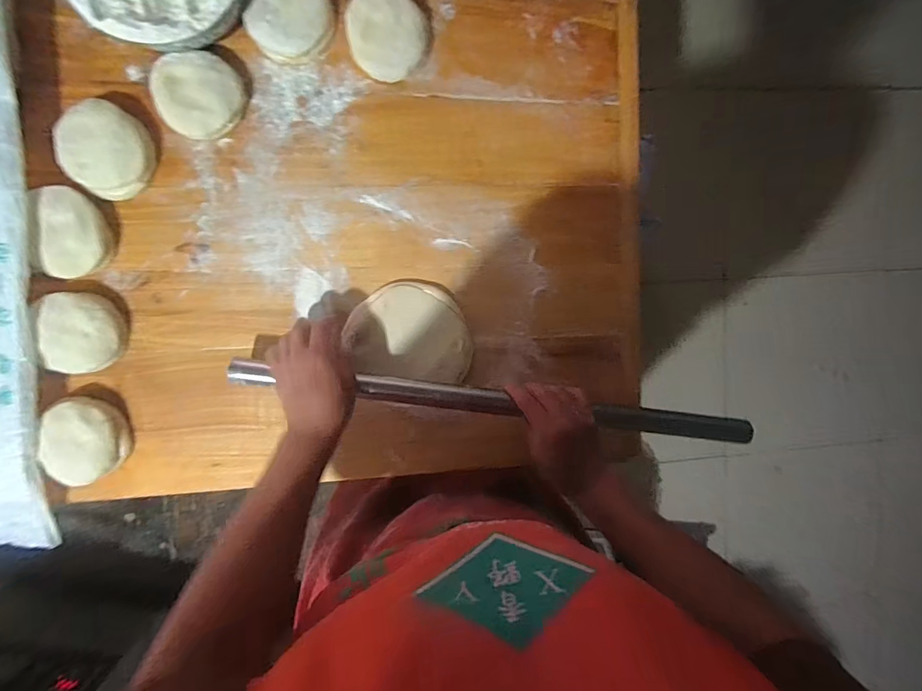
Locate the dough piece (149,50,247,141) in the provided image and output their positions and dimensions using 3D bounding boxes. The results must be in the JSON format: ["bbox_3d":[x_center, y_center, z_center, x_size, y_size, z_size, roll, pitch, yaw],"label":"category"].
[{"bbox_3d":[-0.306,-0.292,0.521,0.088,0.038,0.092,-1,95,-7],"label":"dough piece"}]

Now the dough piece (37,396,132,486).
[{"bbox_3d":[-0.445,0.115,0.529,0.081,0.036,0.101,3,95,-7],"label":"dough piece"}]

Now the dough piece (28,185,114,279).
[{"bbox_3d":[-0.446,-0.128,0.519,0.064,0.041,0.097,4,94,-7],"label":"dough piece"}]

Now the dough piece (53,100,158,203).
[{"bbox_3d":[-0.408,-0.225,0.513,0.093,0.040,0.092,-1,95,-7],"label":"dough piece"}]

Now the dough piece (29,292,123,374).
[{"bbox_3d":[-0.443,-0.014,0.521,0.075,0.043,0.093,-2,95,-6],"label":"dough piece"}]

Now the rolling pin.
[{"bbox_3d":[0.053,0.071,0.551,0.642,0.034,0.030,7,94,-5],"label":"rolling pin"}]

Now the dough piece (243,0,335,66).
[{"bbox_3d":[-0.199,-0.380,0.521,0.100,0.033,0.081,-28,97,-4],"label":"dough piece"}]

